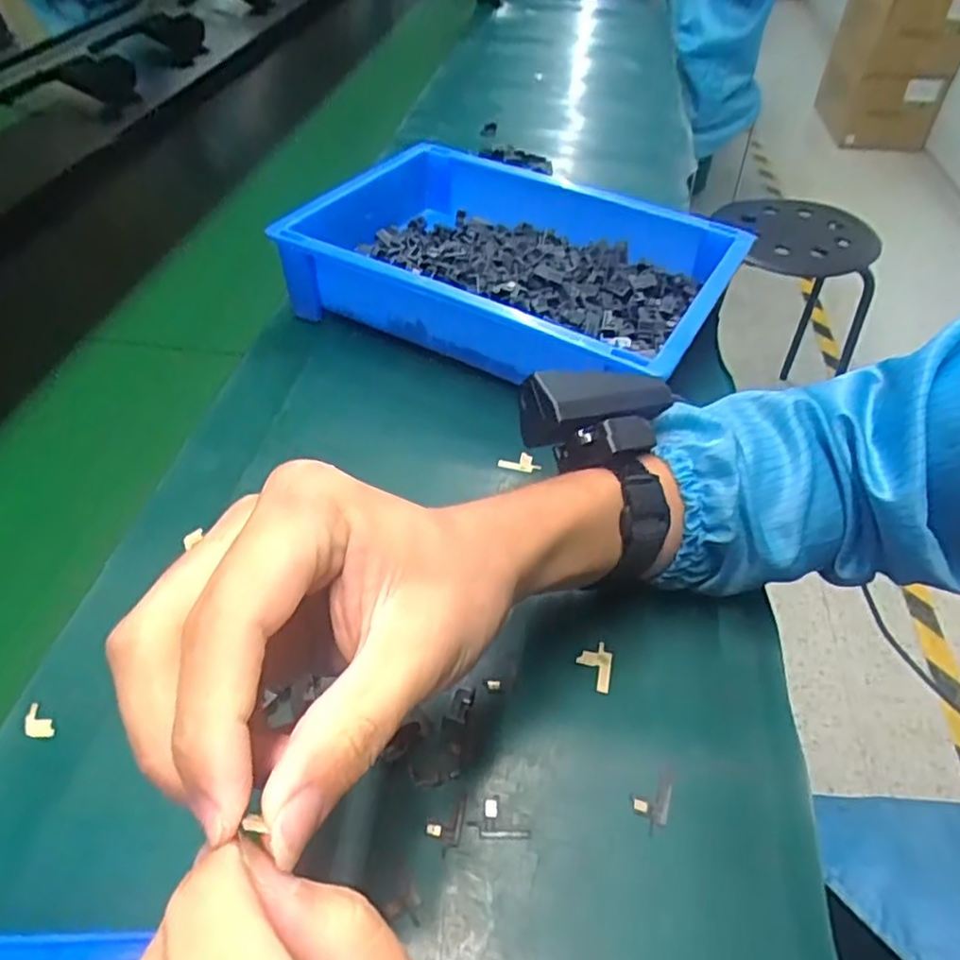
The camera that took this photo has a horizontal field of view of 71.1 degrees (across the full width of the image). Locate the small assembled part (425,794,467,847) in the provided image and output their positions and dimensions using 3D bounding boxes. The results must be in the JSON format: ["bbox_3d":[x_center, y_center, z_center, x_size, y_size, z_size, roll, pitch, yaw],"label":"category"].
[{"bbox_3d":[-0.014,0.143,0.286,0.014,0.004,0.020,9,46,7],"label":"small assembled part"}]

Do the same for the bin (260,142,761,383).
[{"bbox_3d":[0.003,-0.169,0.536,0.357,0.080,0.206,23,49,19],"label":"bin"}]

